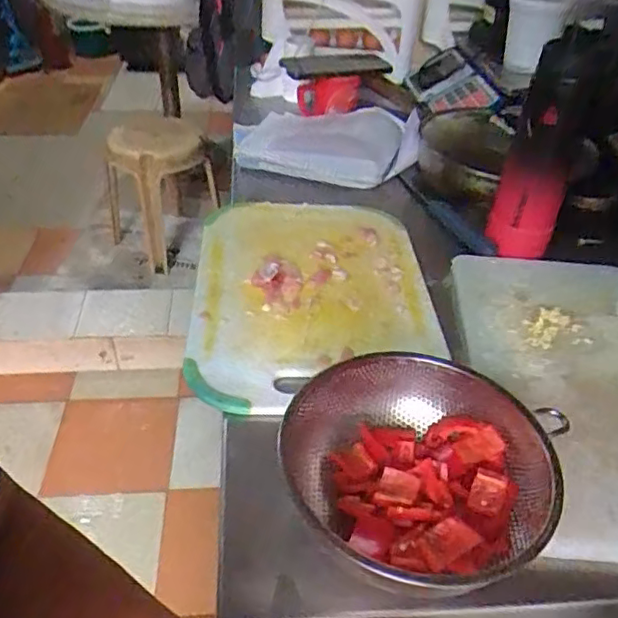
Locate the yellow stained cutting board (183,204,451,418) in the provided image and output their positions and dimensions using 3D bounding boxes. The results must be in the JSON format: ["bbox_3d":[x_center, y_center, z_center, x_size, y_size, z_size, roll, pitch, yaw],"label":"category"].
[{"bbox_3d":[0.004,-0.021,0.642,0.251,0.015,0.343,2,42,-4],"label":"yellow stained cutting board"}]

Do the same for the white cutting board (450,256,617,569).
[{"bbox_3d":[0.270,0.066,0.556,0.248,0.018,0.362,6,40,3],"label":"white cutting board"}]

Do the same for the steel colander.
[{"bbox_3d":[0.081,0.111,0.438,0.188,0.058,0.172,2,40,-2],"label":"steel colander"}]

